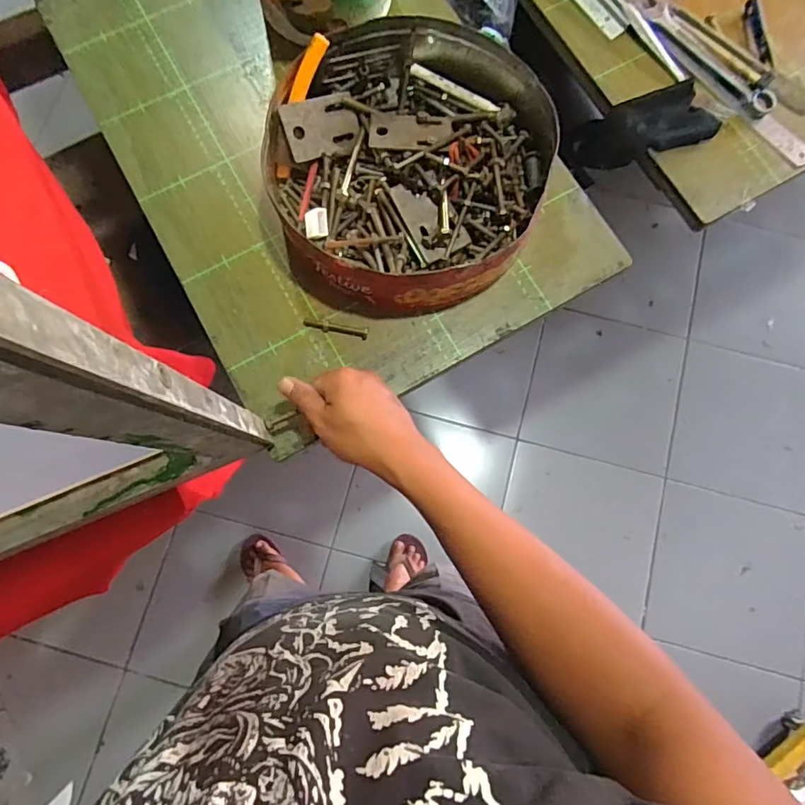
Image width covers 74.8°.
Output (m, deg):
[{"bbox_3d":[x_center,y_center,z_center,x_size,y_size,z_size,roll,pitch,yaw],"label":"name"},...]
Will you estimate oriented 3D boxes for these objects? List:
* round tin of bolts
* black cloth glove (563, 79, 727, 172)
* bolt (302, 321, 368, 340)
[{"bbox_3d":[0.007,-0.226,0.506,0.258,0.070,0.271,0,78,-1],"label":"round tin of bolts"},{"bbox_3d":[0.258,-0.299,0.570,0.142,0.045,0.077,-2,76,34],"label":"black cloth glove"},{"bbox_3d":[-0.064,-0.071,0.502,0.062,0.008,0.010,11,78,2],"label":"bolt"}]

